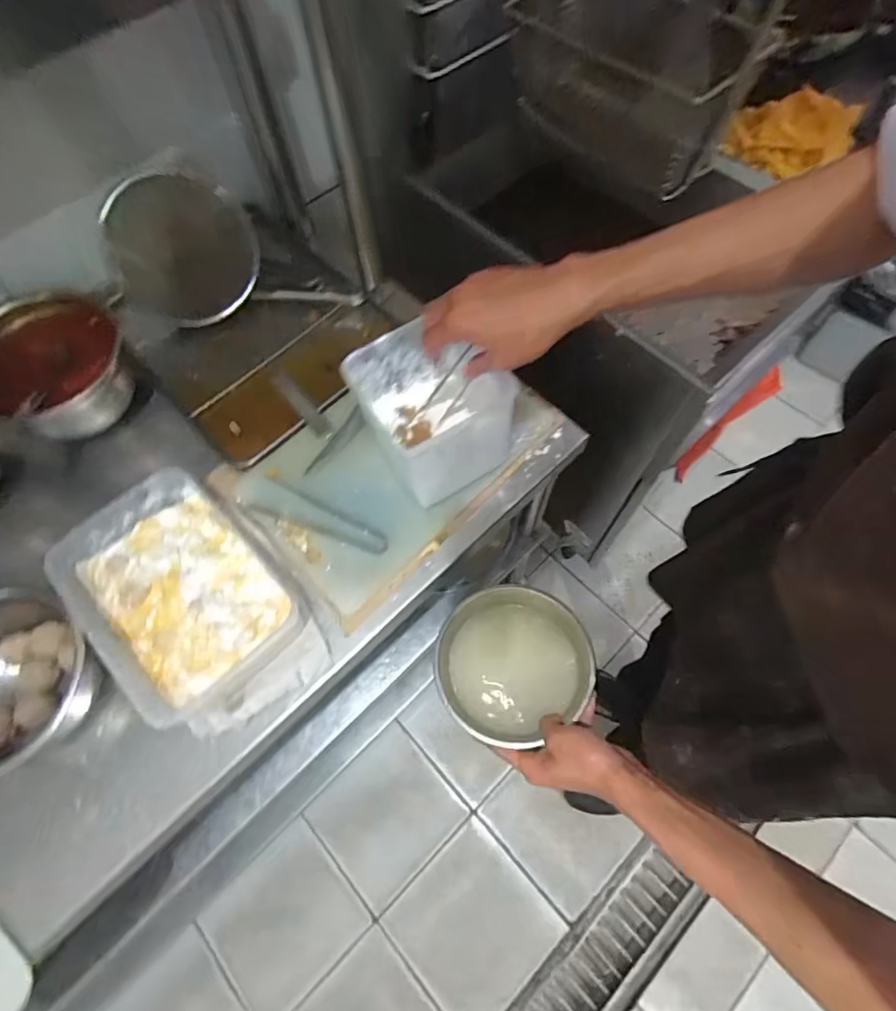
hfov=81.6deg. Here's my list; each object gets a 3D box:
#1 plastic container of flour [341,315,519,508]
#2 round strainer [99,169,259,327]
[{"bbox_3d":[-0.016,-0.100,0.579,0.115,0.145,0.137,-36,68,-12],"label":"plastic container of flour"},{"bbox_3d":[-0.355,-0.351,0.711,0.186,0.178,0.070,-40,31,-21],"label":"round strainer"}]

